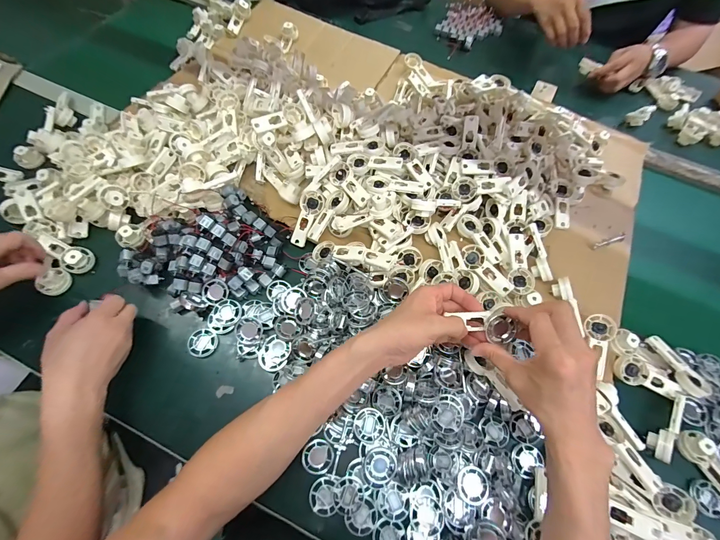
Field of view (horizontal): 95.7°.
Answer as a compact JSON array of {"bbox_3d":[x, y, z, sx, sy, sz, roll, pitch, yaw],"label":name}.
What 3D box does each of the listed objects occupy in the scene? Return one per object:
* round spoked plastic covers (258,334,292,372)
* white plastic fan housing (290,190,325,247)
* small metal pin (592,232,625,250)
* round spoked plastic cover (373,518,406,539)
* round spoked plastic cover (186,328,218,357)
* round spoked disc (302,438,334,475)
[{"bbox_3d":[-0.123,0.121,0.467,0.040,0.013,0.045,23,65,8],"label":"round spoked plastic covers"},{"bbox_3d":[-0.089,-0.085,0.546,0.039,0.014,0.094,21,96,7],"label":"white plastic fan housing"},{"bbox_3d":[0.435,-0.051,0.567,0.070,0.006,0.013,-18,68,-9],"label":"small metal pin"},{"bbox_3d":[0.035,0.320,0.388,0.038,0.006,0.040,1,64,-3],"label":"round spoked plastic cover"},{"bbox_3d":[-0.230,0.107,0.477,0.041,0.010,0.040,13,64,3],"label":"round spoked plastic cover"},{"bbox_3d":[-0.053,0.240,0.418,0.038,0.006,0.036,1,64,-3],"label":"round spoked disc"}]

